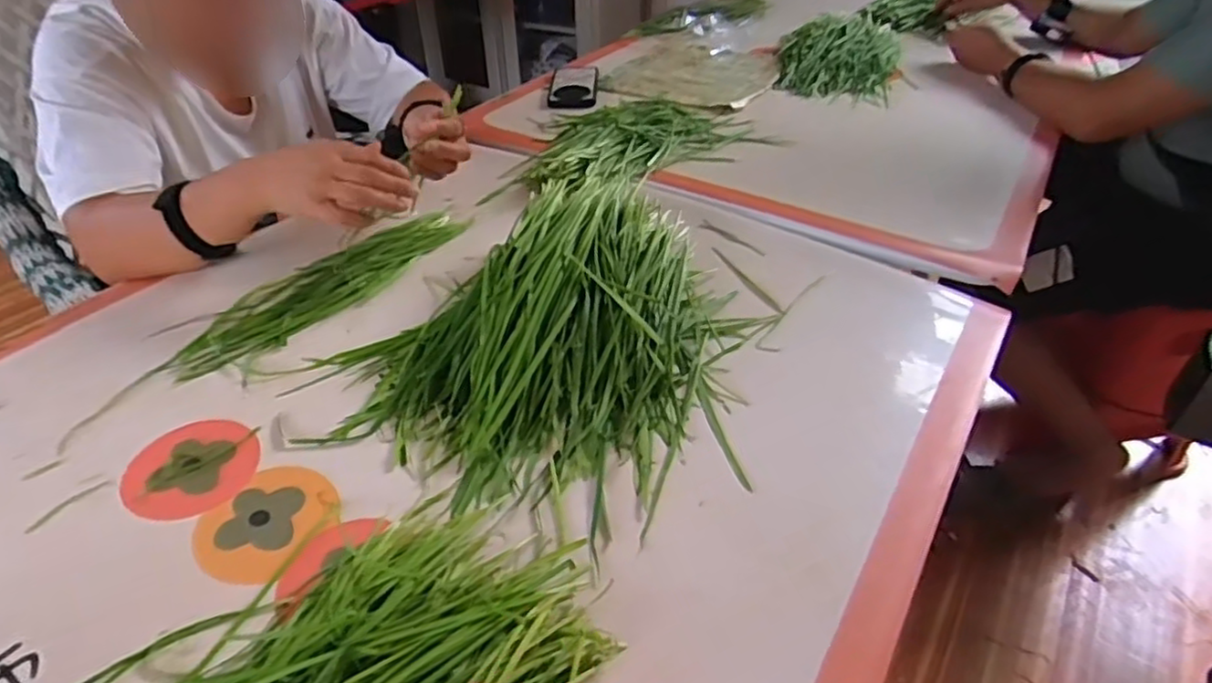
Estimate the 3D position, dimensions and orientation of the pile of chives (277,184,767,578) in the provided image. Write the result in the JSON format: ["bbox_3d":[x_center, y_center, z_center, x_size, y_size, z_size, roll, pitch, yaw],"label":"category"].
[{"bbox_3d":[-0.042,-0.018,0.600,0.302,0.092,0.333,20,44,23],"label":"pile of chives"}]

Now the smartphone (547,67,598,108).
[{"bbox_3d":[-0.053,-0.421,1.117,0.076,0.012,0.161,0,40,1],"label":"smartphone"}]

